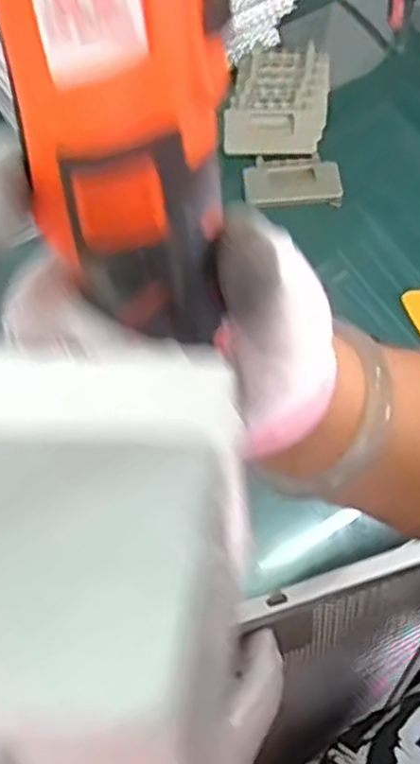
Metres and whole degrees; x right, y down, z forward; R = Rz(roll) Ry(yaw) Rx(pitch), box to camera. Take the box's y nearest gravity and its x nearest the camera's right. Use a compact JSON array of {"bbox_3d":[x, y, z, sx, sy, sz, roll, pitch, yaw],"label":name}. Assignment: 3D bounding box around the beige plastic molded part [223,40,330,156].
[{"bbox_3d":[0.065,-0.266,0.708,0.090,0.026,0.123,6,62,5],"label":"beige plastic molded part"}]

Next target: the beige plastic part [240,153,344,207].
[{"bbox_3d":[0.075,-0.184,0.680,0.088,0.014,0.056,-5,62,-1],"label":"beige plastic part"}]

